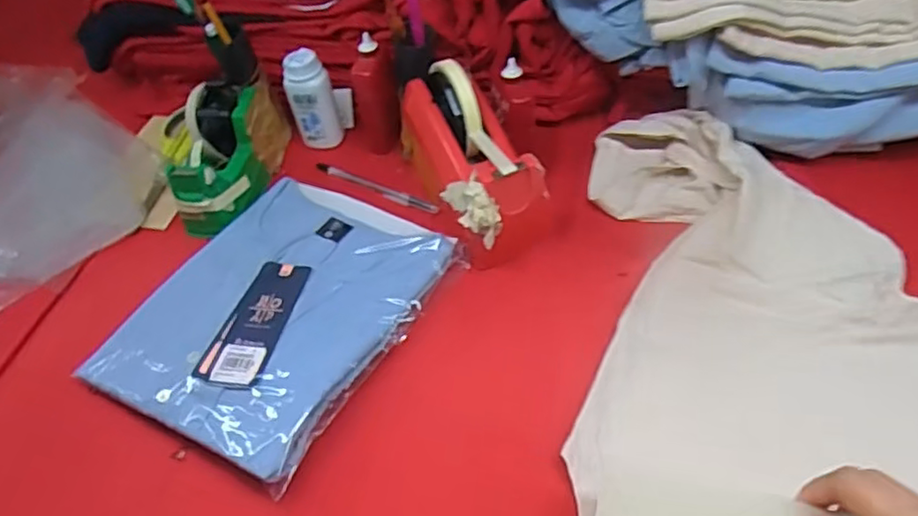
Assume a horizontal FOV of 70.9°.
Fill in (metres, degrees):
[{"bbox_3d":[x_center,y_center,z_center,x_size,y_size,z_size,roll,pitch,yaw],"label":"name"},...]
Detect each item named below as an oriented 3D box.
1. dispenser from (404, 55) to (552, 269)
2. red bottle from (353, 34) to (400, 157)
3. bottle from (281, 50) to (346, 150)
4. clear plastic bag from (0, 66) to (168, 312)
[{"bbox_3d":[0.015,-0.092,0.575,0.086,0.112,0.179,-23,50,-14],"label":"dispenser"},{"bbox_3d":[-0.083,-0.161,0.648,0.050,0.112,0.043,-11,49,-4],"label":"red bottle"},{"bbox_3d":[-0.150,-0.162,0.662,0.044,0.103,0.034,-14,46,-9],"label":"bottle"},{"bbox_3d":[-0.519,-0.074,0.669,0.387,0.034,0.324,34,57,32],"label":"clear plastic bag"}]

